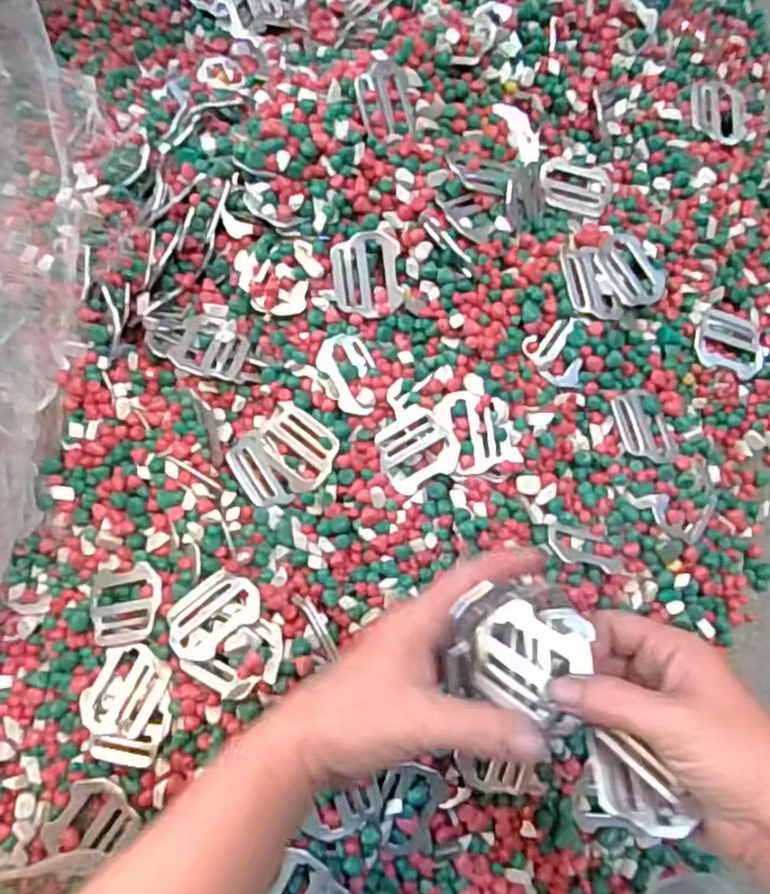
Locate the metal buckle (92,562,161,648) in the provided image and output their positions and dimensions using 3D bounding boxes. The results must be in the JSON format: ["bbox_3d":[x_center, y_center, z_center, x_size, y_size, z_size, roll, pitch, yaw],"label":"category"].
[{"bbox_3d":[-0.163,0.100,0.452,0.054,0.009,0.048,-12,75,24],"label":"metal buckle"}]

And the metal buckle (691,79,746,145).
[{"bbox_3d":[0.272,-0.274,0.579,0.053,0.004,0.059,7,75,-16],"label":"metal buckle"}]

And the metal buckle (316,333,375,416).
[{"bbox_3d":[-0.022,-0.052,0.493,0.037,0.006,0.056,-30,78,-8],"label":"metal buckle"}]

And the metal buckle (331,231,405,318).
[{"bbox_3d":[-0.012,-0.118,0.490,0.048,0.004,0.056,-5,103,10],"label":"metal buckle"}]

